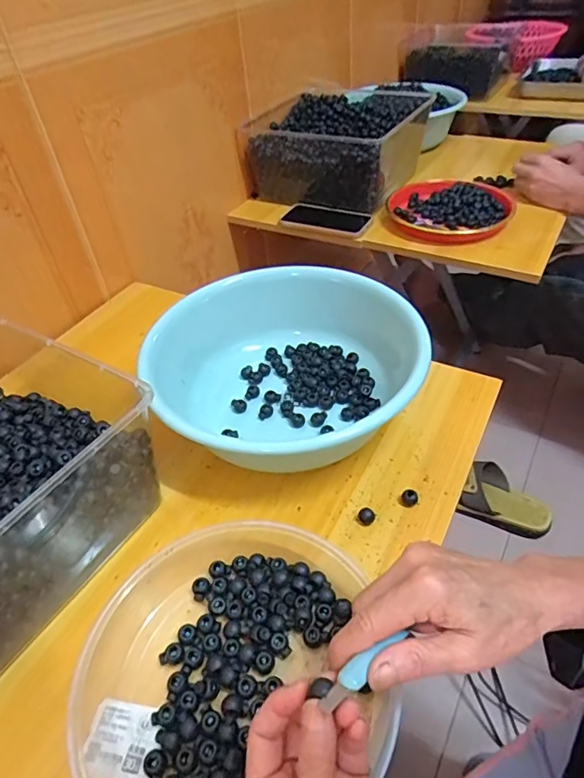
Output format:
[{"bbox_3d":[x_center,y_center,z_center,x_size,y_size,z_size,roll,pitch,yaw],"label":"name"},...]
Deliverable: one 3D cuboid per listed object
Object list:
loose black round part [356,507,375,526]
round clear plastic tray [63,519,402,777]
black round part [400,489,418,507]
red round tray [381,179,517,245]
[{"bbox_3d":[0.070,0.120,0.466,0.015,0.012,0.015,-2,44,2],"label":"loose black round part"},{"bbox_3d":[-0.046,0.207,0.367,0.217,0.040,0.224,-2,44,2],"label":"round clear plastic tray"},{"bbox_3d":[0.114,0.105,0.478,0.016,0.012,0.016,-2,44,2],"label":"black round part"},{"bbox_3d":[0.285,-0.325,0.891,0.216,0.043,0.216,-2,44,2],"label":"red round tray"}]

